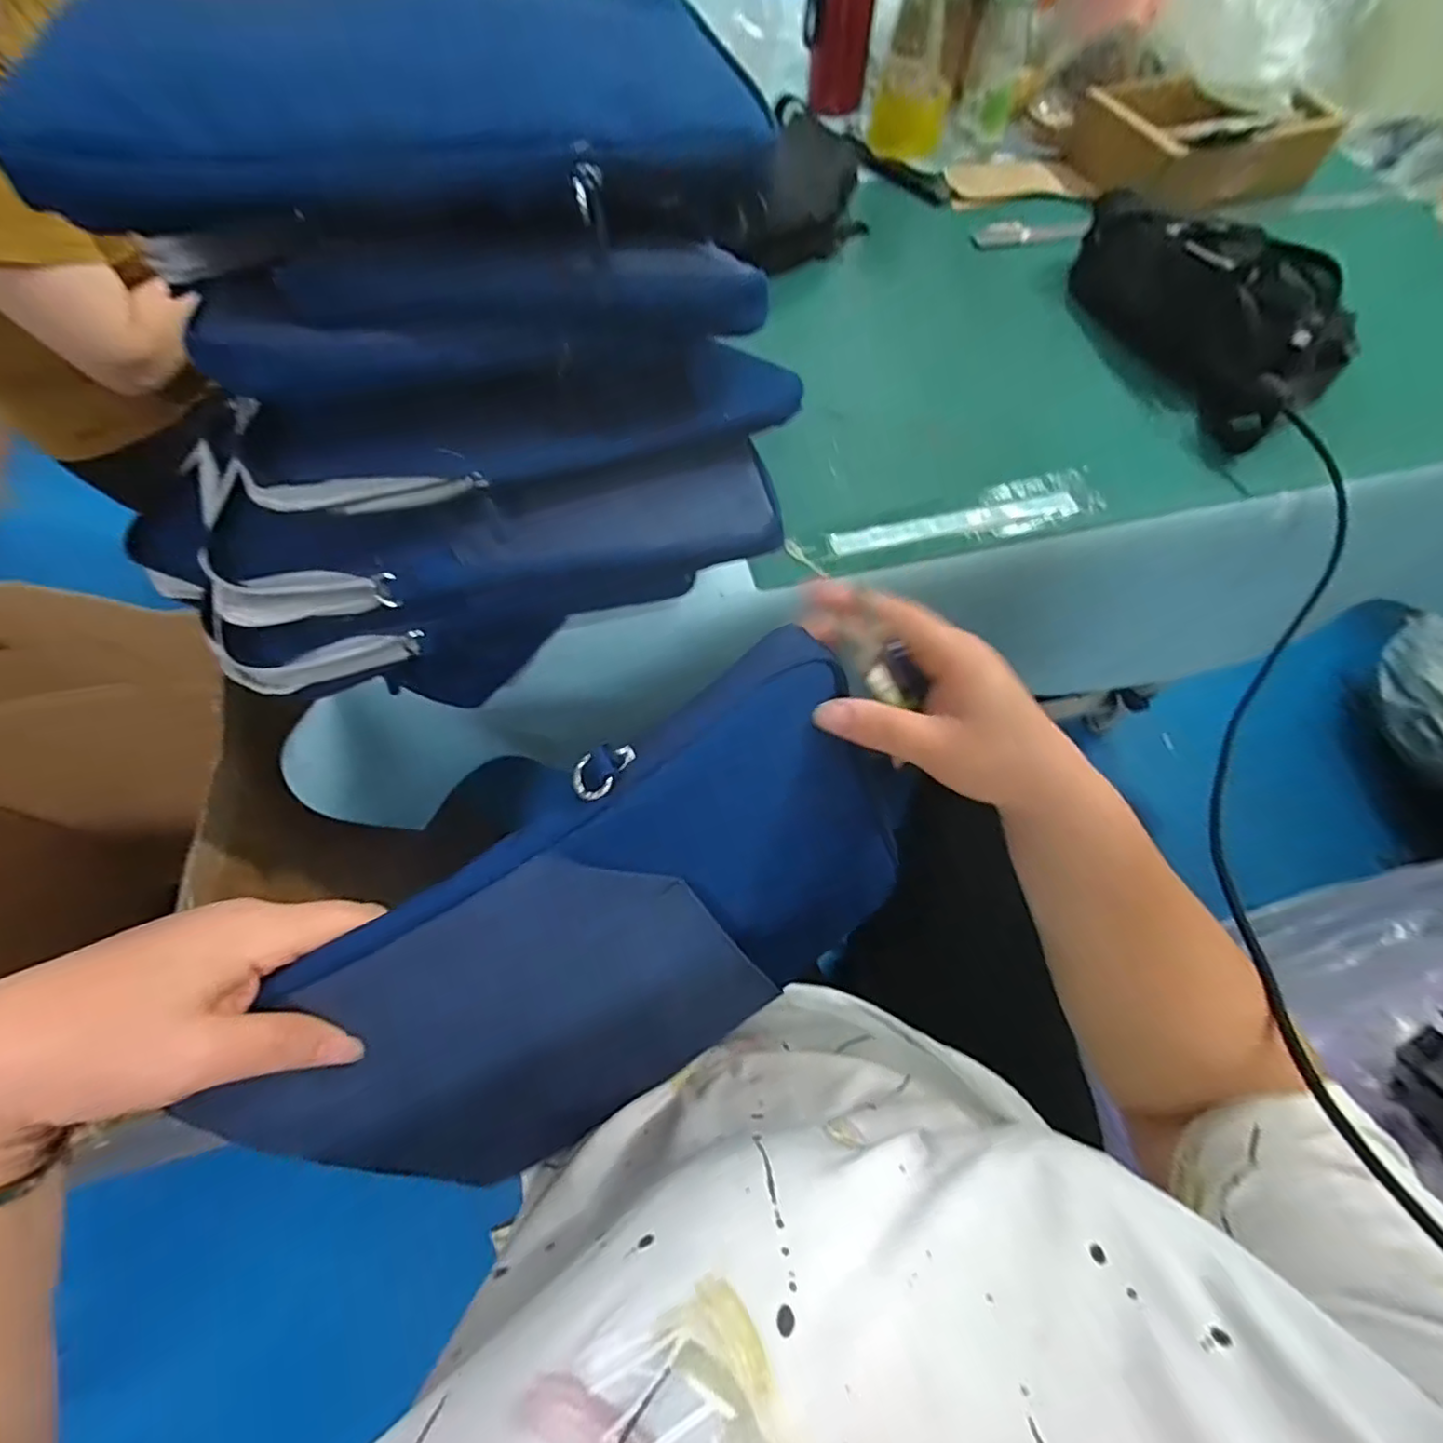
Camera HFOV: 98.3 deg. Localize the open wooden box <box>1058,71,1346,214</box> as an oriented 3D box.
[{"bbox_3d":[0.562,-0.710,0.752,0.228,0.080,0.223,-21,66,-10],"label":"open wooden box"}]

